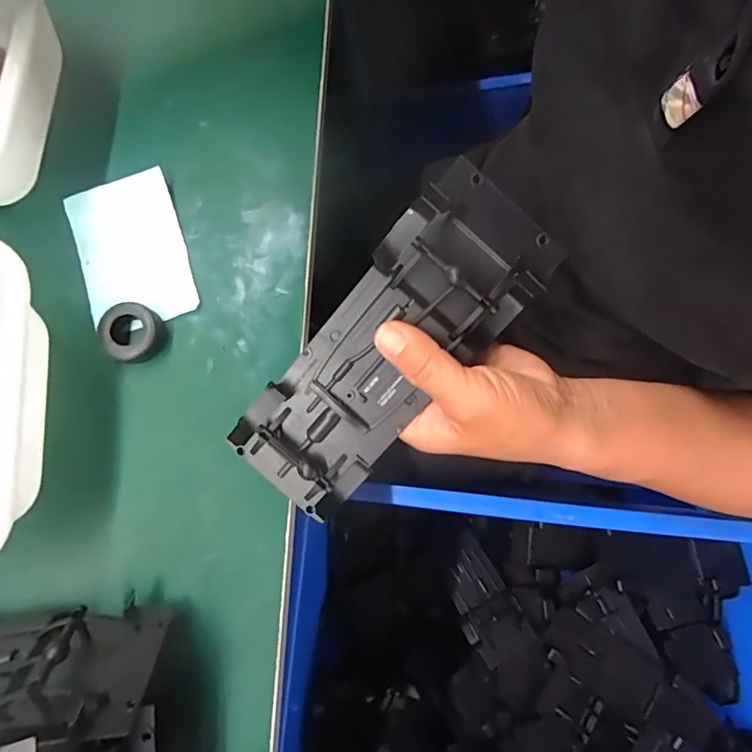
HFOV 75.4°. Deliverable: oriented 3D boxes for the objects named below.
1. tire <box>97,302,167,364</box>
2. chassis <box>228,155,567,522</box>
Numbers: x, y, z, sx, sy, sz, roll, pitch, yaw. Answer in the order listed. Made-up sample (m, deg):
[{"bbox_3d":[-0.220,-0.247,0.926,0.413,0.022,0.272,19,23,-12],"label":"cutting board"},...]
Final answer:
[{"bbox_3d":[-0.155,-0.028,0.310,0.034,0.018,0.035,0,80,-1],"label":"tire"},{"bbox_3d":[0.003,-0.013,0.254,0.075,0.026,0.191,43,104,6],"label":"chassis"}]

